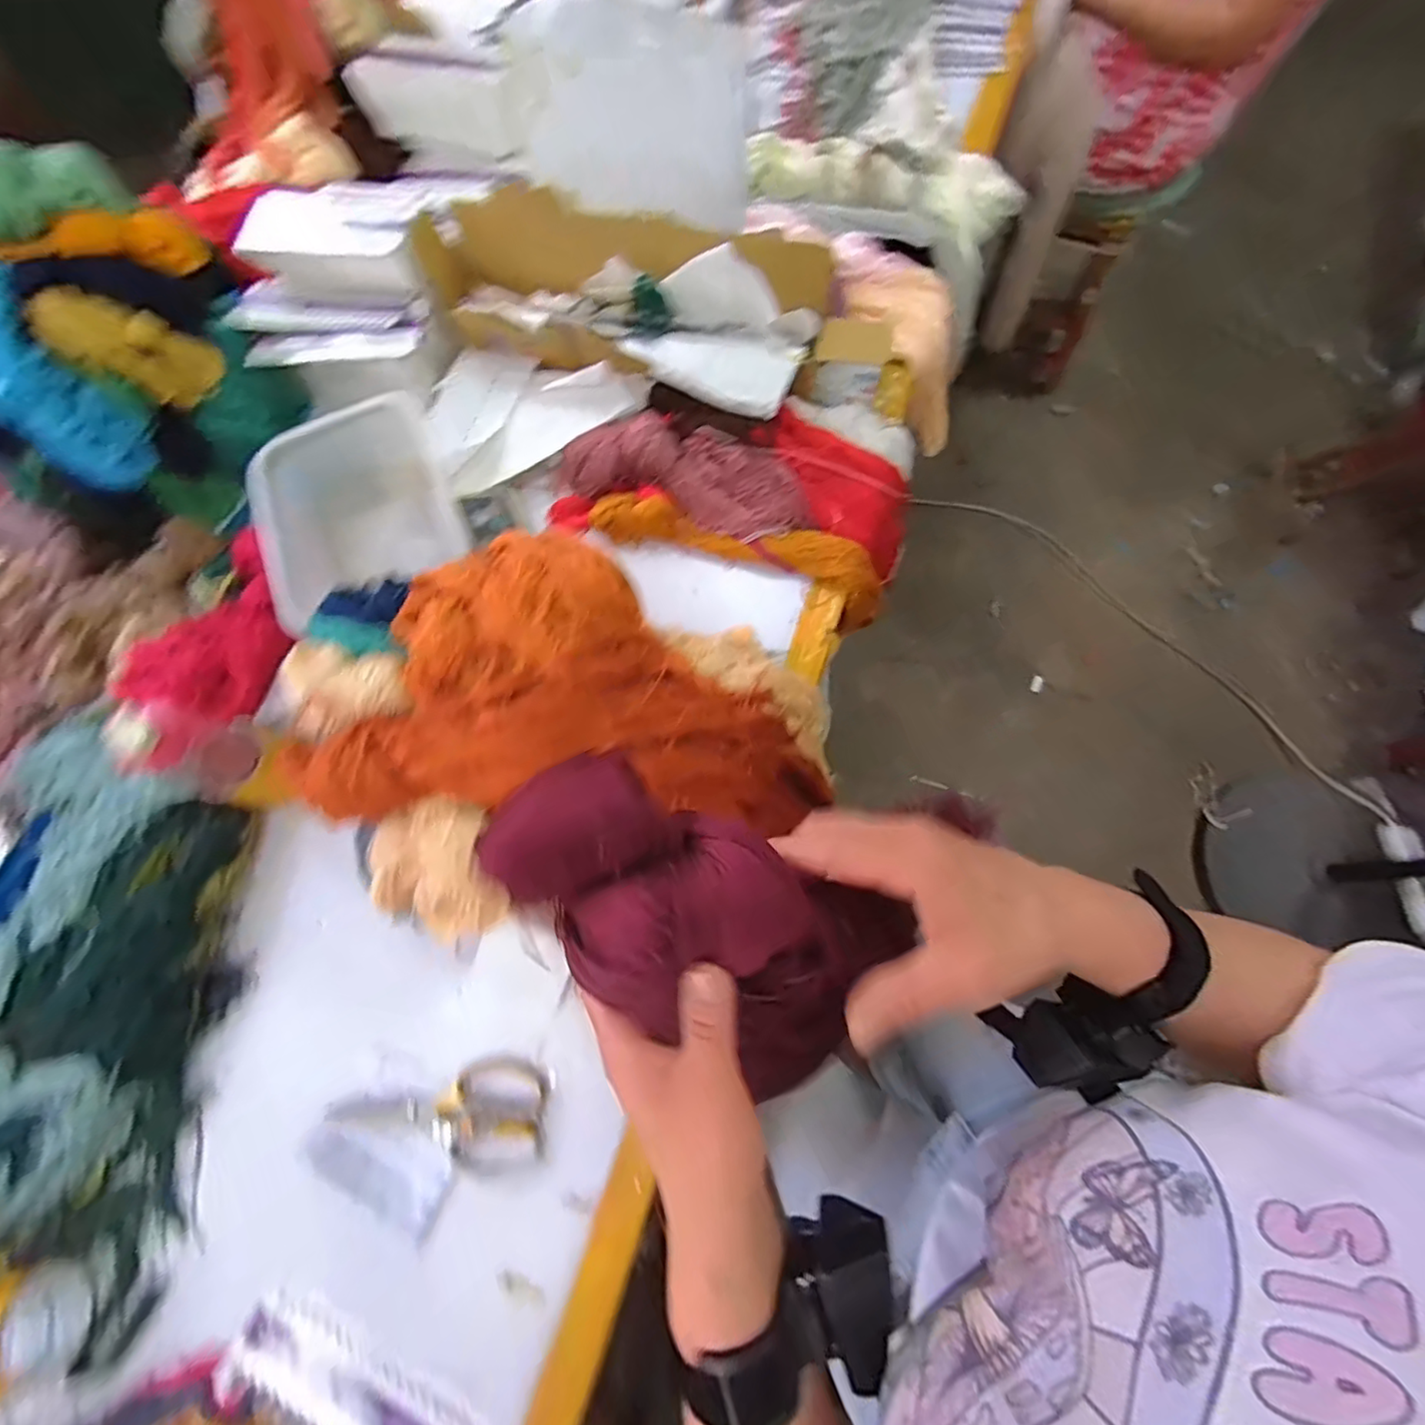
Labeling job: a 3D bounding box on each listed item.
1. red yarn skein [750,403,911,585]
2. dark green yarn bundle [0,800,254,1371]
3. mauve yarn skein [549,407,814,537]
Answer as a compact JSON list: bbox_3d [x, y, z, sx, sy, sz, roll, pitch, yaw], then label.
[{"bbox_3d":[0.168,-0.287,0.769,0.242,0.060,0.110,44,77,-8],"label":"red yarn skein"},{"bbox_3d":[-0.596,0.343,0.602,0.186,0.065,0.505,0,72,4],"label":"dark green yarn bundle"},{"bbox_3d":[-0.041,-0.297,0.762,0.329,0.091,0.100,17,74,9],"label":"mauve yarn skein"}]

